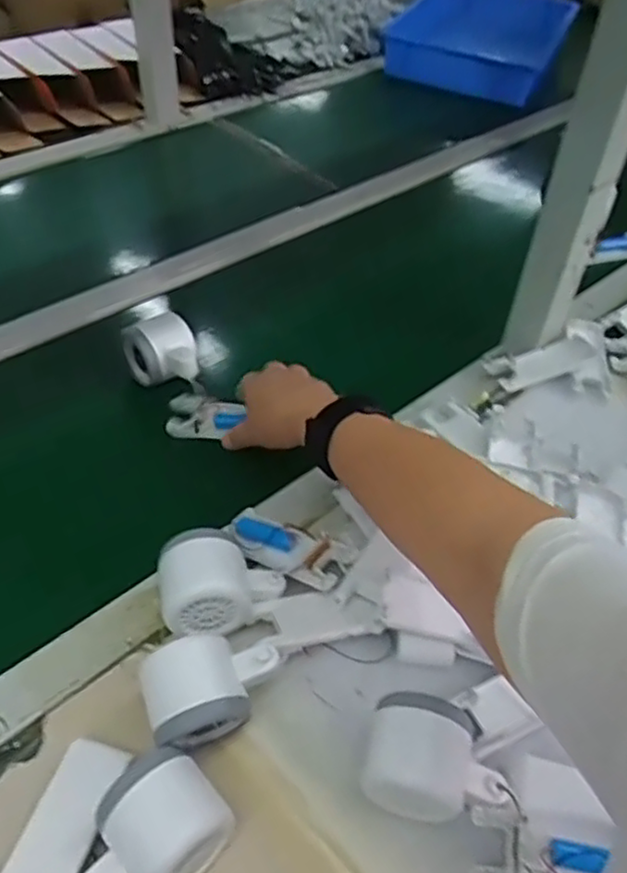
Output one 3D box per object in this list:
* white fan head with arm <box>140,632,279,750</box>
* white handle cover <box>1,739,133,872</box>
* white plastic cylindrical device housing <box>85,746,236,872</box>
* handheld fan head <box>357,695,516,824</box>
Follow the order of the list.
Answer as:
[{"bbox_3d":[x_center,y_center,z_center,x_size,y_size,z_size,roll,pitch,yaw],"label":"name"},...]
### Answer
[{"bbox_3d":[-0.062,0.157,0.436,0.084,0.049,0.052,-15,50,-18],"label":"white fan head with arm"},{"bbox_3d":[-0.143,0.226,0.396,0.042,0.016,0.100,14,46,9],"label":"white handle cover"},{"bbox_3d":[-0.091,0.221,0.383,0.087,0.048,0.068,-34,58,-31],"label":"white plastic cylindrical device housing"},{"bbox_3d":[0.070,0.190,0.415,0.083,0.046,0.065,2,47,-3],"label":"handheld fan head"}]

